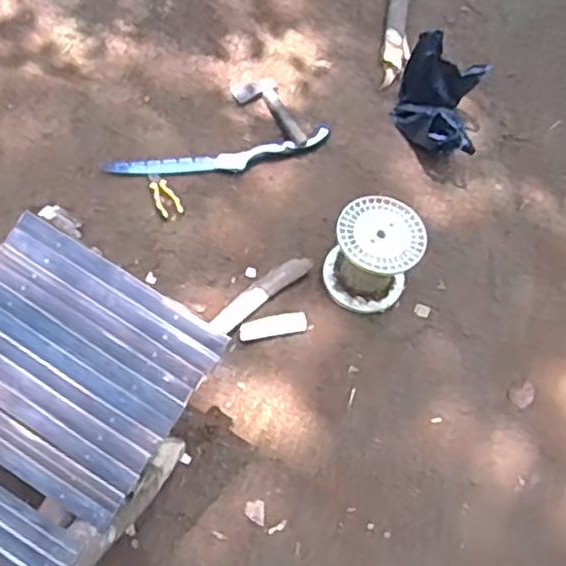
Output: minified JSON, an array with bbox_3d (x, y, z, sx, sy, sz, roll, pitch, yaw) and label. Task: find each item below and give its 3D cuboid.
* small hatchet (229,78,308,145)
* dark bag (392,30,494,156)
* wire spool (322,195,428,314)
[{"bbox_3d":[-0.042,-0.448,1.806,0.130,0.027,0.254,-18,63,-12],"label":"small hatchet"},{"bbox_3d":[0.418,-0.485,1.819,0.231,0.205,0.278,18,62,8],"label":"dark bag"},{"bbox_3d":[0.207,-0.058,1.562,0.194,0.211,0.188,1,61,-2],"label":"wire spool"}]

